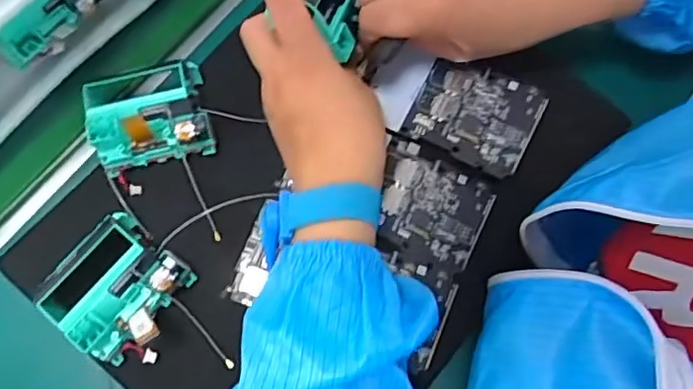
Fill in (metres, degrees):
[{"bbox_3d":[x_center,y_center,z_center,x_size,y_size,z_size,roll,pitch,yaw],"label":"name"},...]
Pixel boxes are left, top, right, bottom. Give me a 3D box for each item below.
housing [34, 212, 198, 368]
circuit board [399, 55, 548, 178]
[{"bbox_3d":[-0.132,0.056,0.348,0.070,0.032,0.068,38,79,7],"label":"housing"},{"bbox_3d":[0.083,-0.053,0.391,0.076,0.008,0.063,27,77,5],"label":"circuit board"}]

